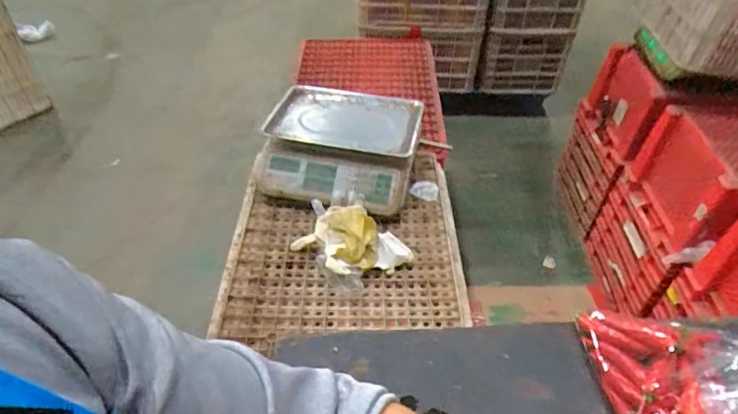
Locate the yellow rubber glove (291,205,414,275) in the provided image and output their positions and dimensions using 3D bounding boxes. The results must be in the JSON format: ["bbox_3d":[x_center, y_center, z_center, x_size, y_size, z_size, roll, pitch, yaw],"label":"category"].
[{"bbox_3d":[-0.033,0.070,0.955,0.182,0.064,0.156,35,53,30],"label":"yellow rubber glove"}]

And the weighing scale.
[{"bbox_3d":[-0.067,-0.150,1.134,0.341,0.108,0.341,8,44,8],"label":"weighing scale"}]

